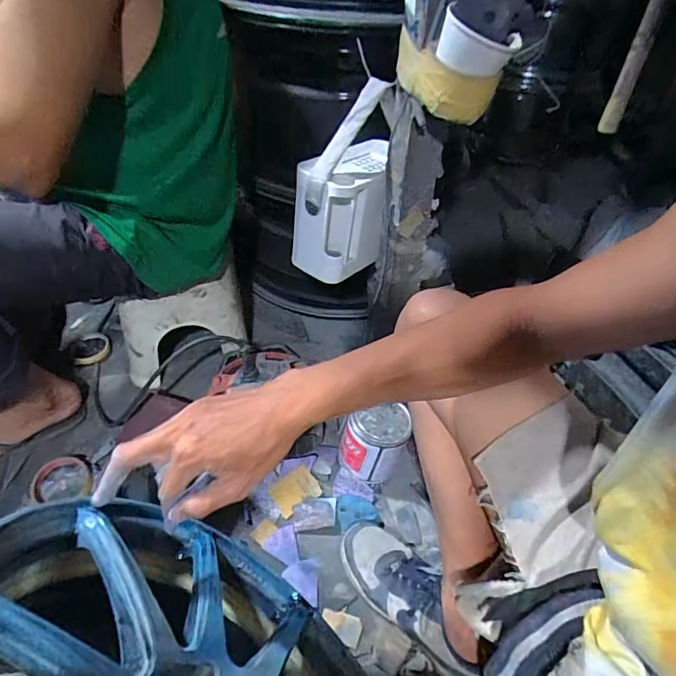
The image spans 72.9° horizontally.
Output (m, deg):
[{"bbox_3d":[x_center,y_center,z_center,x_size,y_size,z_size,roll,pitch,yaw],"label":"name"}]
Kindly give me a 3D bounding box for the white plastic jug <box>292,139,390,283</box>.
[{"bbox_3d":[0.002,-0.185,0.690,0.133,0.183,0.097,3,41,-2],"label":"white plastic jug"}]

